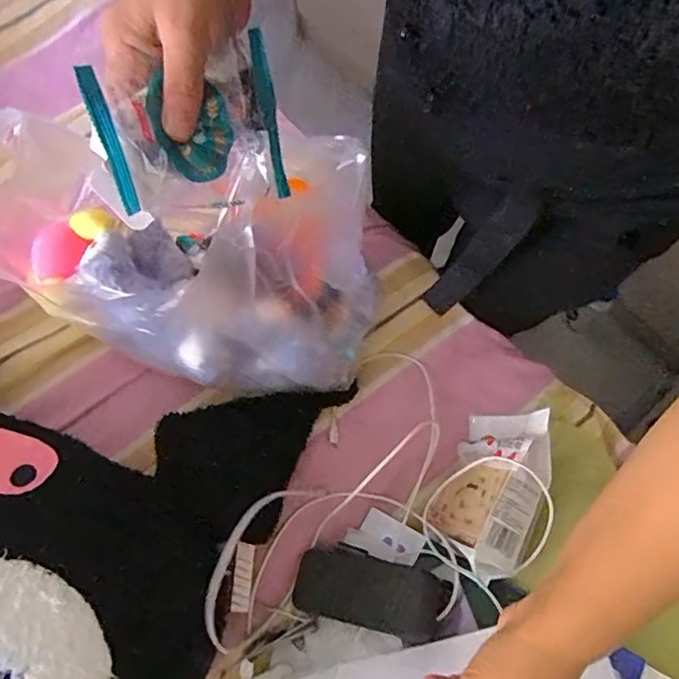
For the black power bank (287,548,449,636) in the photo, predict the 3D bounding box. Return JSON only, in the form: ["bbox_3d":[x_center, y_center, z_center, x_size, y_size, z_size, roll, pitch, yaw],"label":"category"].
[{"bbox_3d":[0.030,0.259,0.577,0.162,0.017,0.068,-1,50,29],"label":"black power bank"}]

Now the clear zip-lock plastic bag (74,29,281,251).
[{"bbox_3d":[-0.083,-0.113,0.329,0.120,0.024,0.102,-33,115,-33],"label":"clear zip-lock plastic bag"}]

